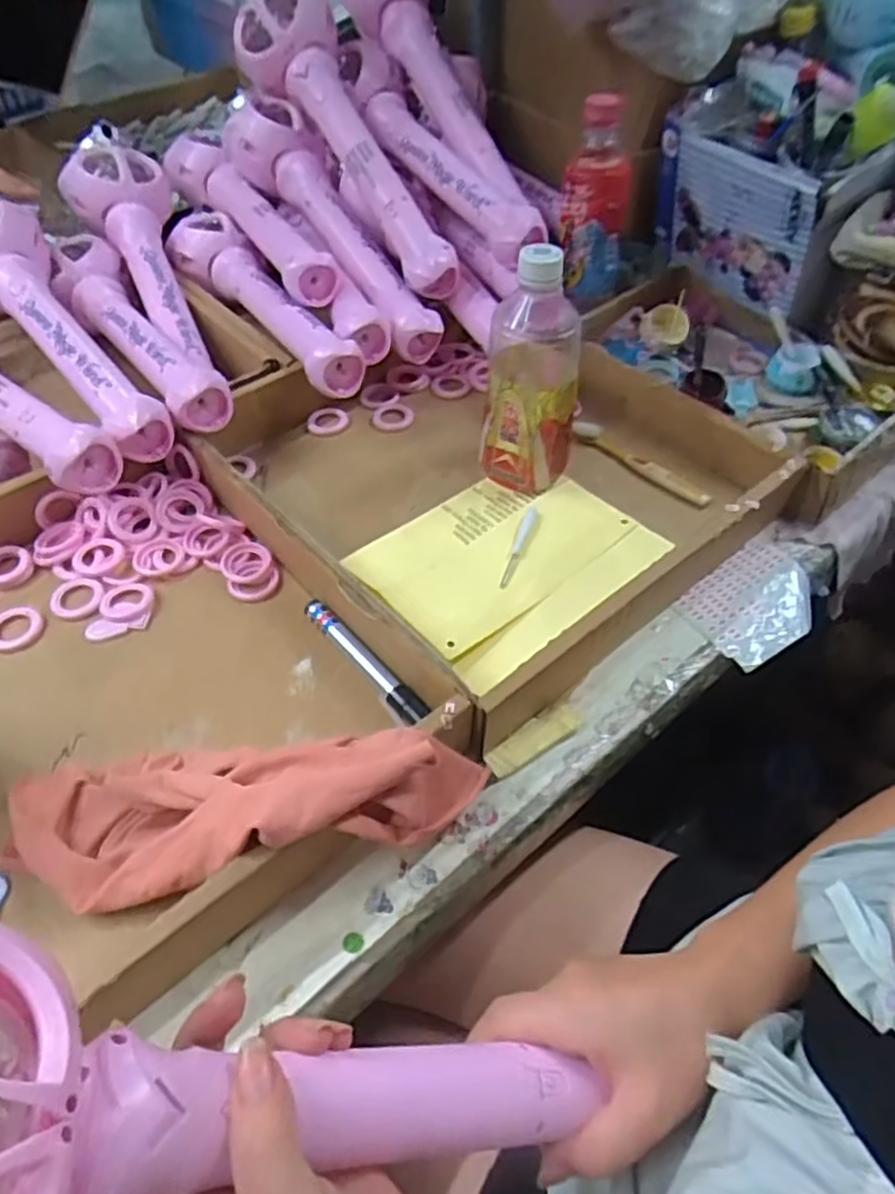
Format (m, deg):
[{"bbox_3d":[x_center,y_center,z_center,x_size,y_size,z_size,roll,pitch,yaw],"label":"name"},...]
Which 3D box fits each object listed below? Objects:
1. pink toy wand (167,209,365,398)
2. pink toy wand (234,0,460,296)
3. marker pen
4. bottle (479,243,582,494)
[{"bbox_3d":[-0.175,-0.285,0.697,0.063,0.049,0.330,-31,58,-23],"label":"pink toy wand"},{"bbox_3d":[-0.092,-0.441,0.706,0.081,0.084,0.353,-30,86,-25],"label":"pink toy wand"},{"bbox_3d":[-0.058,0.043,0.497,0.015,0.017,0.126,-35,60,-25],"label":"marker pen"},{"bbox_3d":[0.069,-0.172,0.566,0.070,0.185,0.077,10,52,7],"label":"bottle"}]

